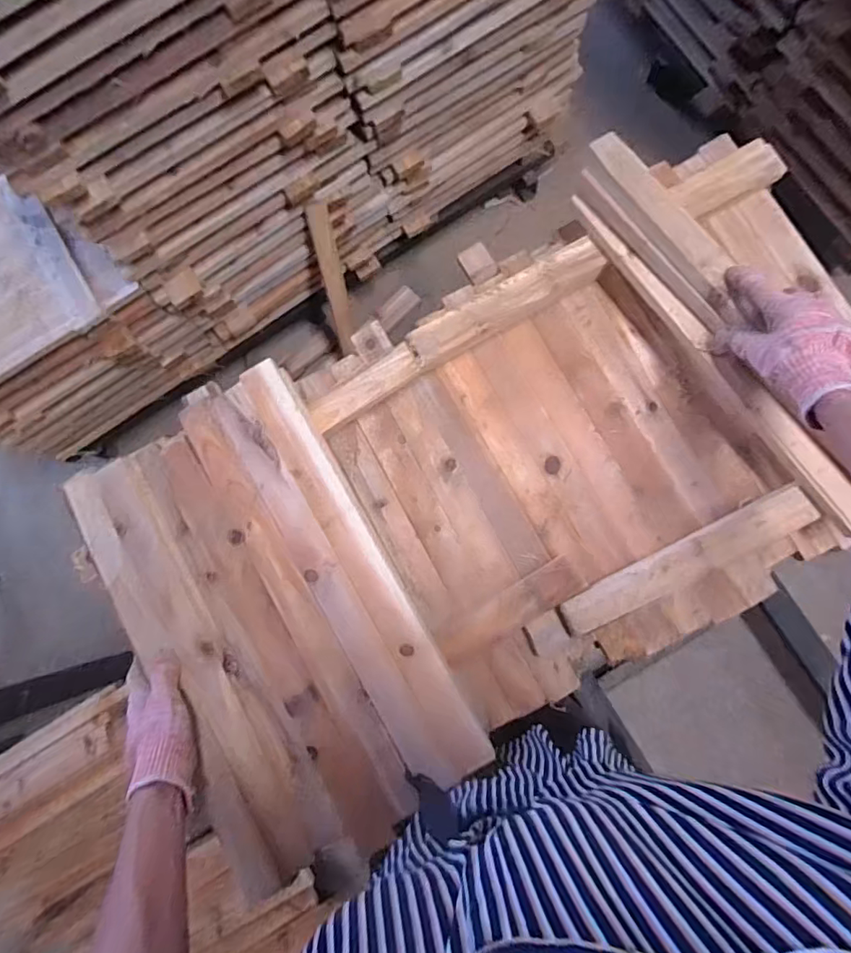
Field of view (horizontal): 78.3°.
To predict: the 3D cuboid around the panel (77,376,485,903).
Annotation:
[{"bbox_3d":[-0.176,0.160,0.577,0.301,0.027,0.501,-33,82,0],"label":"panel"}]

